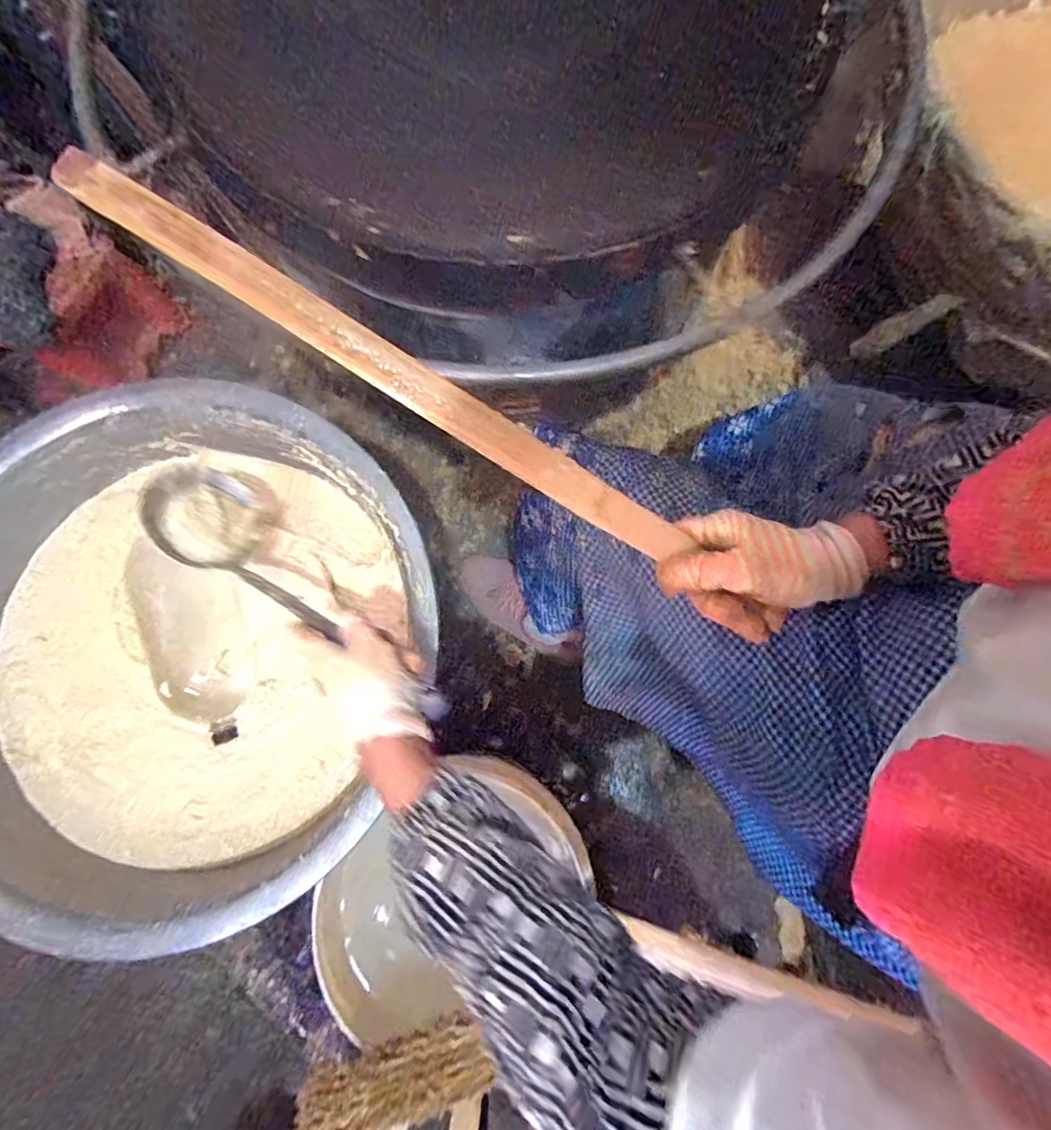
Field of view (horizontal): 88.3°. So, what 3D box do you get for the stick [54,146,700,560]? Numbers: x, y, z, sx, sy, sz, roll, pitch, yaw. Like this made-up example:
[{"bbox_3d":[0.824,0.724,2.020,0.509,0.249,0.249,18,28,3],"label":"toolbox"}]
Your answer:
[{"bbox_3d":[-0.066,-0.109,0.335,0.401,0.007,0.029,29,80,-16],"label":"stick"}]

